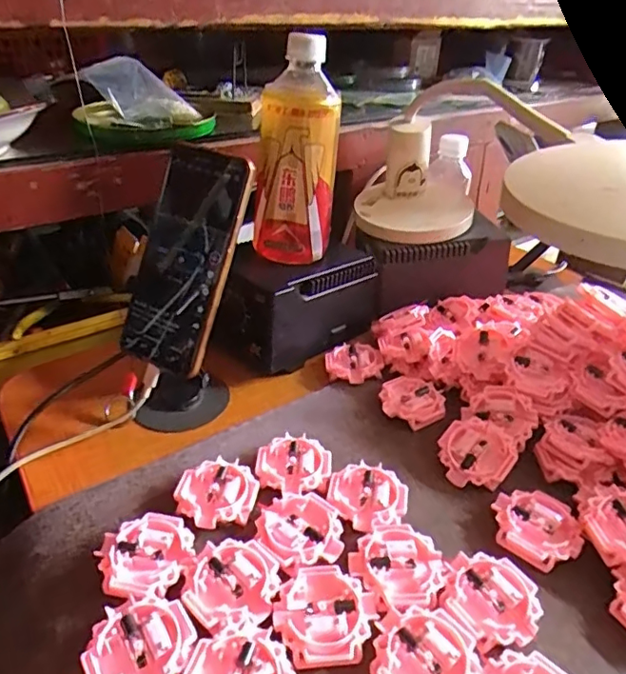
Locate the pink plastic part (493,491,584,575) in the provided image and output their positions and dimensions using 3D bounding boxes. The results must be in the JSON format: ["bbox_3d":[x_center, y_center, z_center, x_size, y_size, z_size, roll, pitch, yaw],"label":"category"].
[{"bbox_3d":[0.145,0.122,0.354,0.055,0.010,0.049,25,39,30],"label":"pink plastic part"}]

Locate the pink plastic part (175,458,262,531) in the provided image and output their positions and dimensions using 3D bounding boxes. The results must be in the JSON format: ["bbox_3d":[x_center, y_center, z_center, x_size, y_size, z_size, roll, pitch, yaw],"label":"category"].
[{"bbox_3d":[-0.066,0.108,0.371,0.052,0.017,0.052,2,33,-1],"label":"pink plastic part"}]

